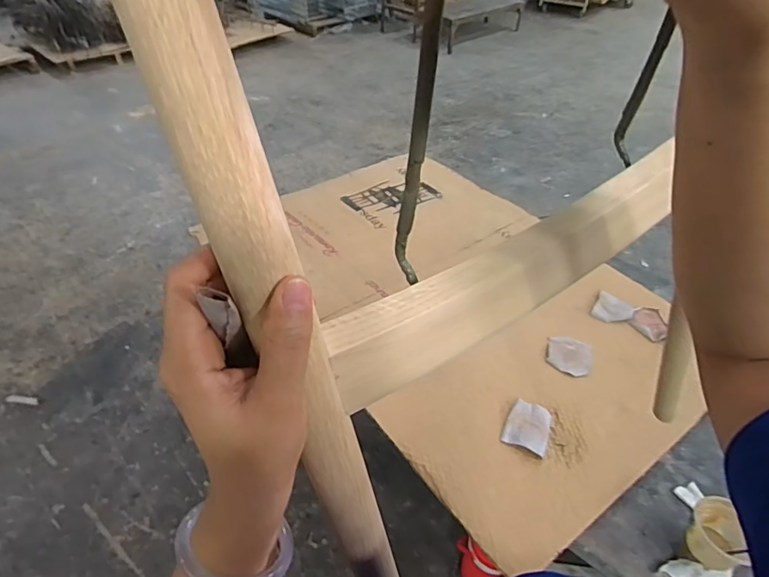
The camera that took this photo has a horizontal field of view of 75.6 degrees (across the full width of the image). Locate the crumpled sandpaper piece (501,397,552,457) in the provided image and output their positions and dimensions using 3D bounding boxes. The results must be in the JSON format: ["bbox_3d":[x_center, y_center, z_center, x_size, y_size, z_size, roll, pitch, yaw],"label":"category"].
[{"bbox_3d":[0.320,0.308,1.104,0.090,0.019,0.119,20,45,17],"label":"crumpled sandpaper piece"}]

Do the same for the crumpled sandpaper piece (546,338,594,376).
[{"bbox_3d":[0.478,0.173,1.280,0.111,0.016,0.116,13,44,11],"label":"crumpled sandpaper piece"}]

